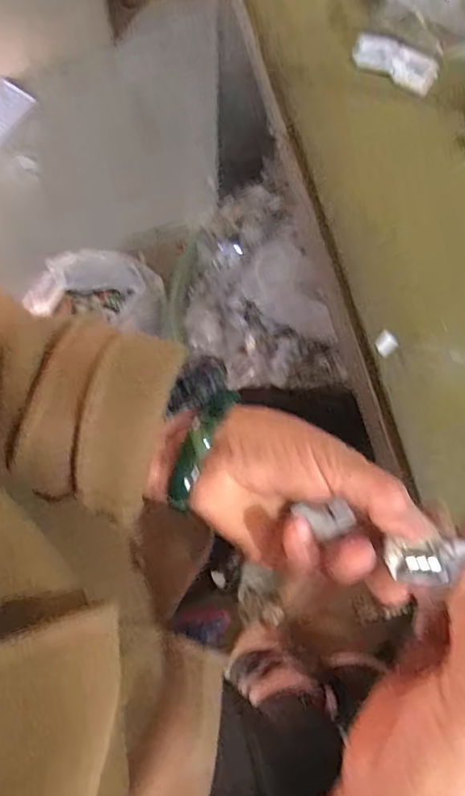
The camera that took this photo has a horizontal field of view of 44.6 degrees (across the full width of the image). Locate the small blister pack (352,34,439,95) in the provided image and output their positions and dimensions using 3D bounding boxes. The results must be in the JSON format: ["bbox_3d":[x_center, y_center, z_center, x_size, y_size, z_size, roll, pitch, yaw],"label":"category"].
[{"bbox_3d":[0.113,-0.233,0.394,0.059,0.004,0.022,29,113,8],"label":"small blister pack"}]

